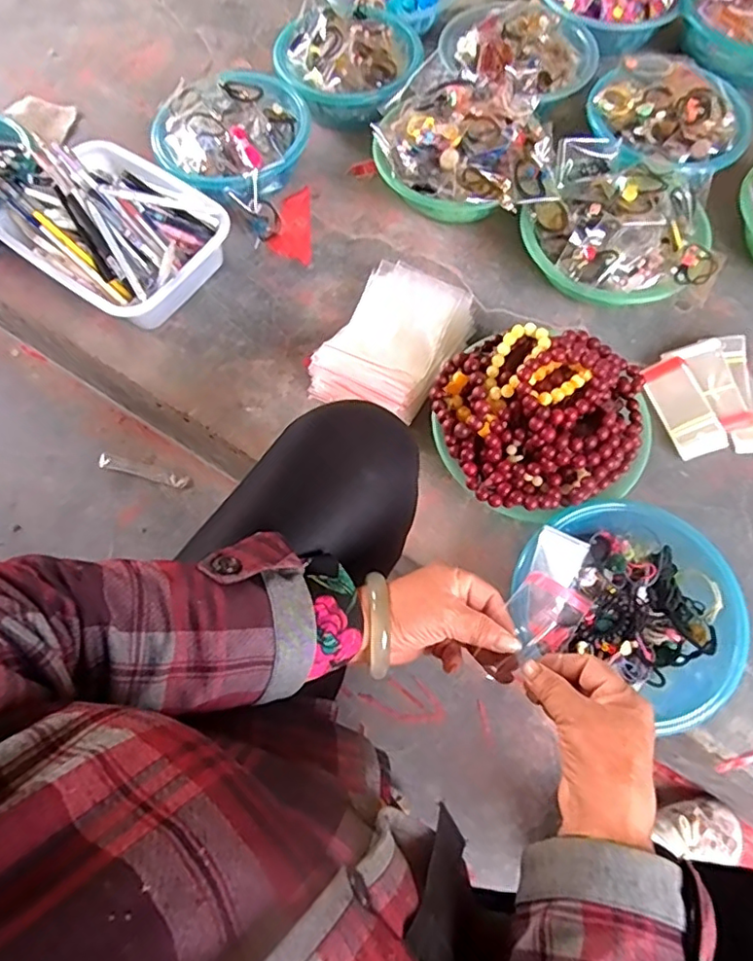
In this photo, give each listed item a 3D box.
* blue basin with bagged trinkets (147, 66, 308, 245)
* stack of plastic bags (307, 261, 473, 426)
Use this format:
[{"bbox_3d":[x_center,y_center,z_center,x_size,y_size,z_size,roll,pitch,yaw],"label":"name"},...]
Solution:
[{"bbox_3d":[-0.194,-0.500,0.860,0.209,0.099,0.216,0,69,1],"label":"blue basin with bagged trinkets"},{"bbox_3d":[0.026,-0.177,0.742,0.145,0.074,0.239,27,72,10],"label":"stack of plastic bags"}]

